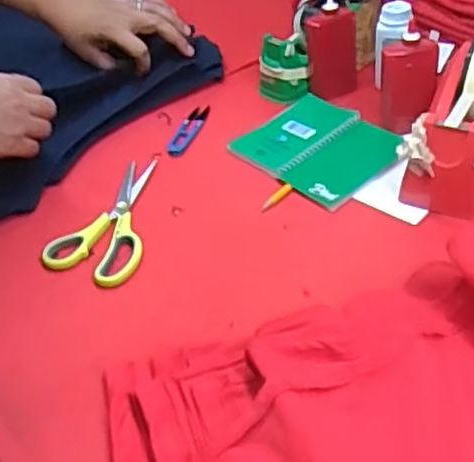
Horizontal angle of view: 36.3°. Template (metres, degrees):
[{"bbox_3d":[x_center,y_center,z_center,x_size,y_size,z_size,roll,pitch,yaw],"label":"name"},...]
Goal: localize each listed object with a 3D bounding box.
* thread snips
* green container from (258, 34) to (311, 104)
[{"bbox_3d":[-0.055,-0.116,0.831,0.025,0.006,0.099,9,40,14],"label":"thread snips"},{"bbox_3d":[0.055,-0.192,0.850,0.053,0.066,0.054,-10,40,-9],"label":"green container"}]

